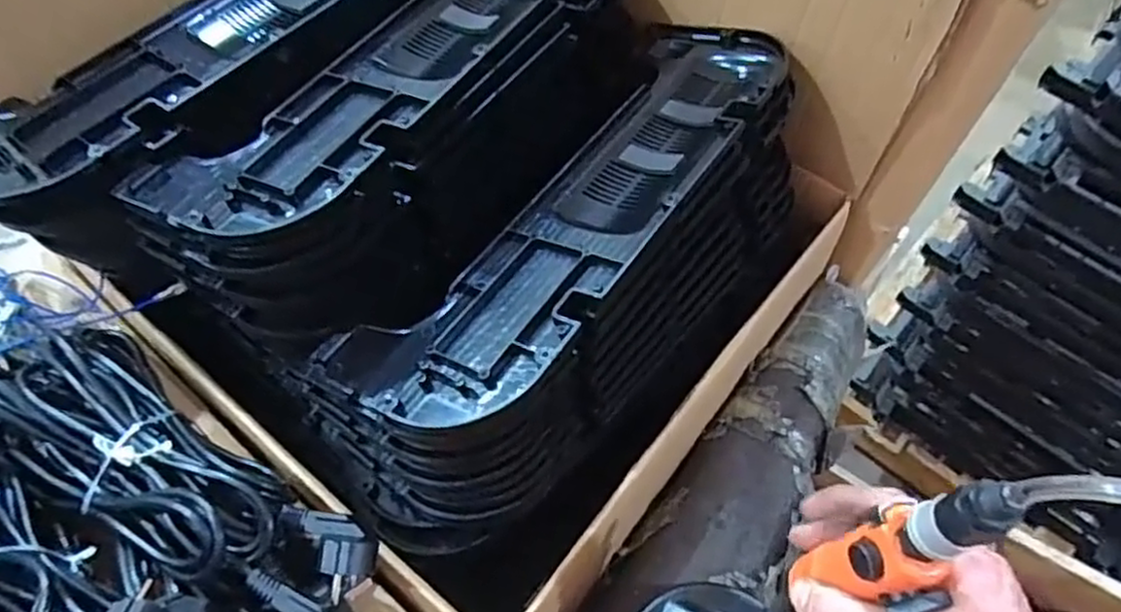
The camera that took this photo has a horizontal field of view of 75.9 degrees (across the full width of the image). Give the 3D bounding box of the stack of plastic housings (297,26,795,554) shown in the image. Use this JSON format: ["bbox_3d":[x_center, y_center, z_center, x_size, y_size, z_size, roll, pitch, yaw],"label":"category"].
[{"bbox_3d":[0.026,-0.041,0.611,0.202,0.176,0.499,37,60,20],"label":"stack of plastic housings"}]

